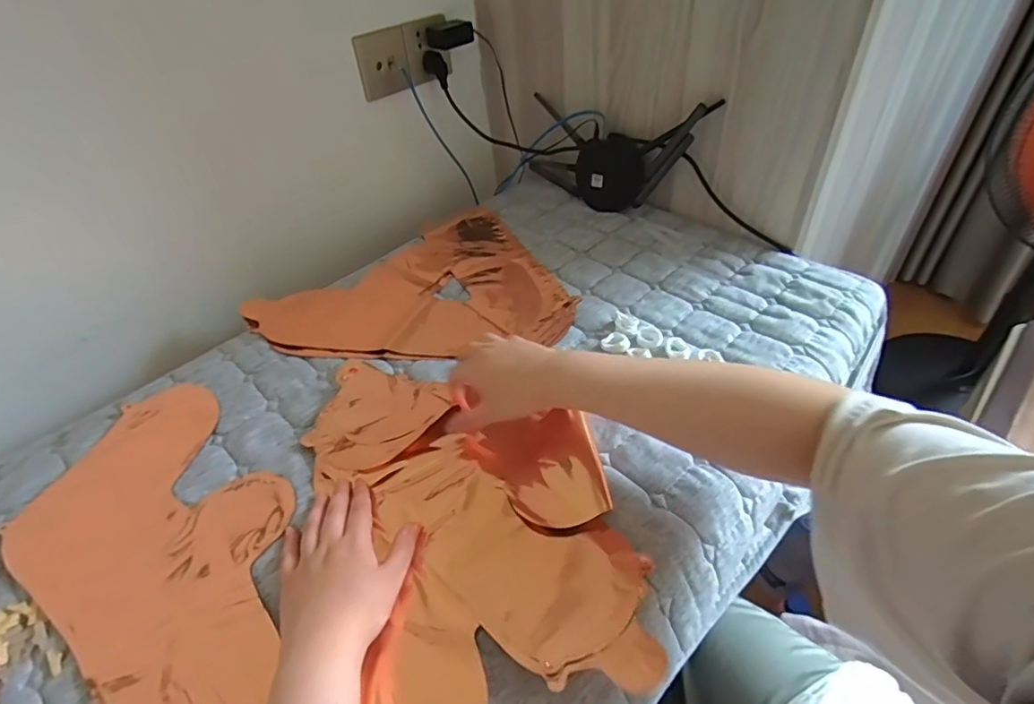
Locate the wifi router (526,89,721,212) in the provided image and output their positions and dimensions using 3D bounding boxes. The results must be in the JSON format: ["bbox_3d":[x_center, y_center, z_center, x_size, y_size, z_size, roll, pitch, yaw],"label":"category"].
[{"bbox_3d":[0.133,-0.310,0.817,0.317,0.155,0.061,31,55,33],"label":"wifi router"}]

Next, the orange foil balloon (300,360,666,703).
[{"bbox_3d":[-0.042,0.144,0.478,0.244,0.040,0.433,-20,45,-14],"label":"orange foil balloon"}]

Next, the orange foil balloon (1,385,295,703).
[{"bbox_3d":[-0.308,0.180,0.478,0.398,0.012,0.197,30,54,32],"label":"orange foil balloon"}]

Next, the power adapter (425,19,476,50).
[{"bbox_3d":[-0.106,-0.510,0.850,0.076,0.037,0.021,-17,45,-11],"label":"power adapter"}]

